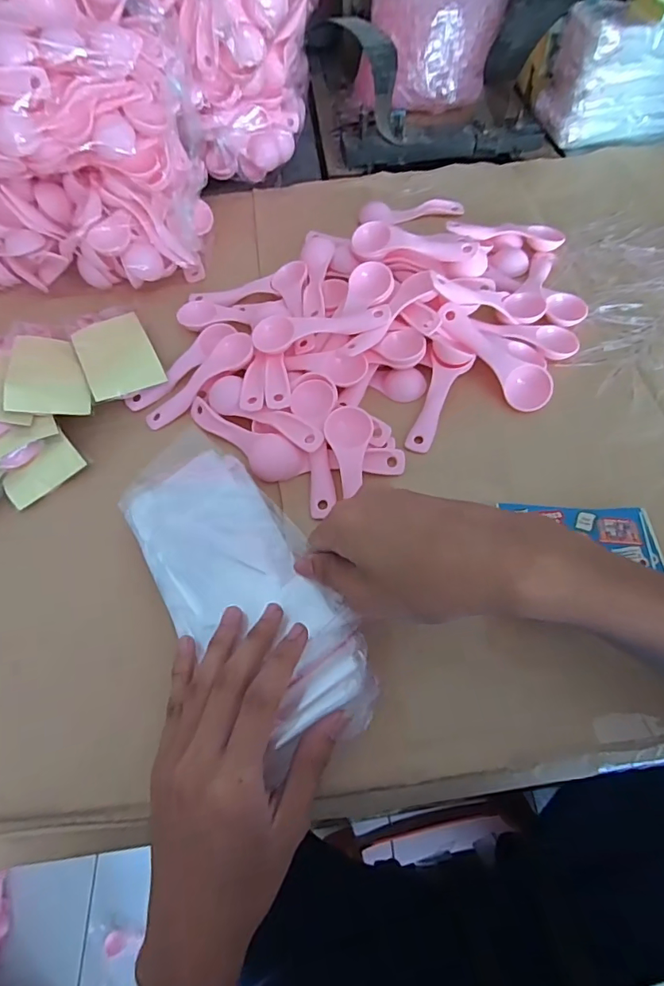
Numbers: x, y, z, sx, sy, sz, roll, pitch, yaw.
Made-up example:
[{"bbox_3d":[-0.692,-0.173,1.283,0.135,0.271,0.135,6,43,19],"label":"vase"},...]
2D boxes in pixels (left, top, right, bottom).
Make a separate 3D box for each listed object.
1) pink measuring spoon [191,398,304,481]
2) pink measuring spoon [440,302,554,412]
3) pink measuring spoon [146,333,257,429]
[{"bbox_3d":[-0.075,-0.048,0.371,0.115,0.013,0.032,35,70,20],"label":"pink measuring spoon"},{"bbox_3d":[0.132,-0.112,0.383,0.031,0.015,0.110,-40,83,-16],"label":"pink measuring spoon"},{"bbox_3d":[-0.113,-0.095,0.402,0.111,0.011,0.026,-40,65,7],"label":"pink measuring spoon"}]

